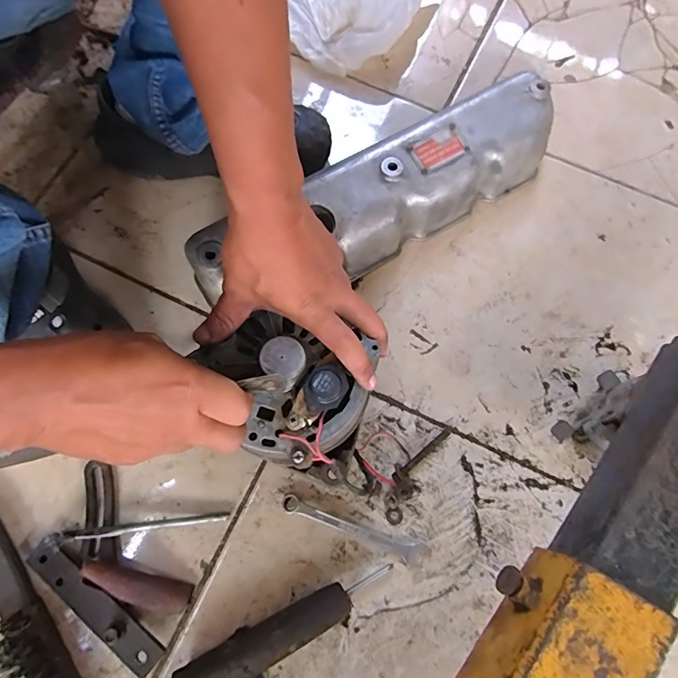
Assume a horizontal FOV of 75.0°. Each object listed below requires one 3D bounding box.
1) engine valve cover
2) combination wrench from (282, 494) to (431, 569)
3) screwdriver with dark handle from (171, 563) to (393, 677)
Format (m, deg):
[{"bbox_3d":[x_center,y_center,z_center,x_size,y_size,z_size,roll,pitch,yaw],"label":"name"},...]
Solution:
[{"bbox_3d":[0.055,-0.167,0.530,0.476,0.089,0.106,-30,75,-11],"label":"engine valve cover"},{"bbox_3d":[0.016,0.195,0.447,0.155,0.008,0.023,19,72,4],"label":"combination wrench"},{"bbox_3d":[-0.049,0.267,0.407,0.205,0.043,0.036,-27,74,-10],"label":"screwdriver with dark handle"}]

